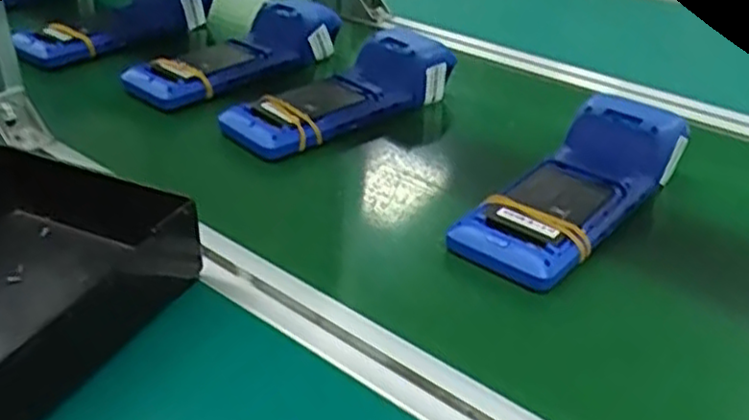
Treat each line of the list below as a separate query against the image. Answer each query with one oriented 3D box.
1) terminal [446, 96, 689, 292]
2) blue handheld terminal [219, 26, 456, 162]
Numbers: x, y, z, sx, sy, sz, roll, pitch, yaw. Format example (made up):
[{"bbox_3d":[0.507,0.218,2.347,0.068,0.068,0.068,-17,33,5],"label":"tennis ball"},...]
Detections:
[{"bbox_3d":[0.145,-0.023,0.543,0.088,0.048,0.218,27,44,34],"label":"terminal"},{"bbox_3d":[-0.033,-0.112,0.682,0.217,0.055,0.082,-28,43,-36],"label":"blue handheld terminal"}]

